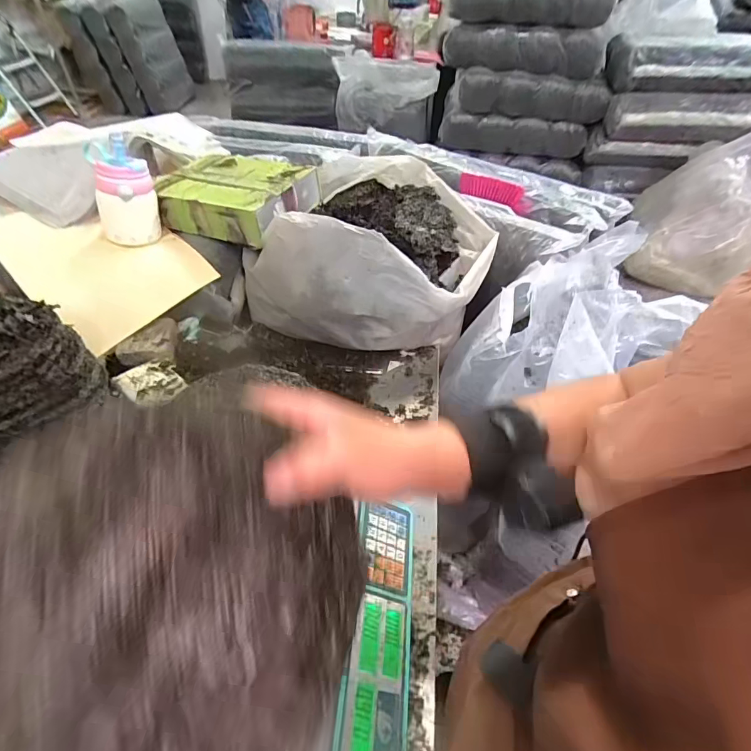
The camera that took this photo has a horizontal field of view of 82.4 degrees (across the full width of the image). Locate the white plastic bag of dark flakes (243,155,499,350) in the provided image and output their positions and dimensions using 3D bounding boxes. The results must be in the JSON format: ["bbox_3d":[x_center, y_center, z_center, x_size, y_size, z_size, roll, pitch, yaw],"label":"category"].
[{"bbox_3d":[0.002,-0.323,1.047,0.531,0.257,0.582,13,47,11],"label":"white plastic bag of dark flakes"}]

